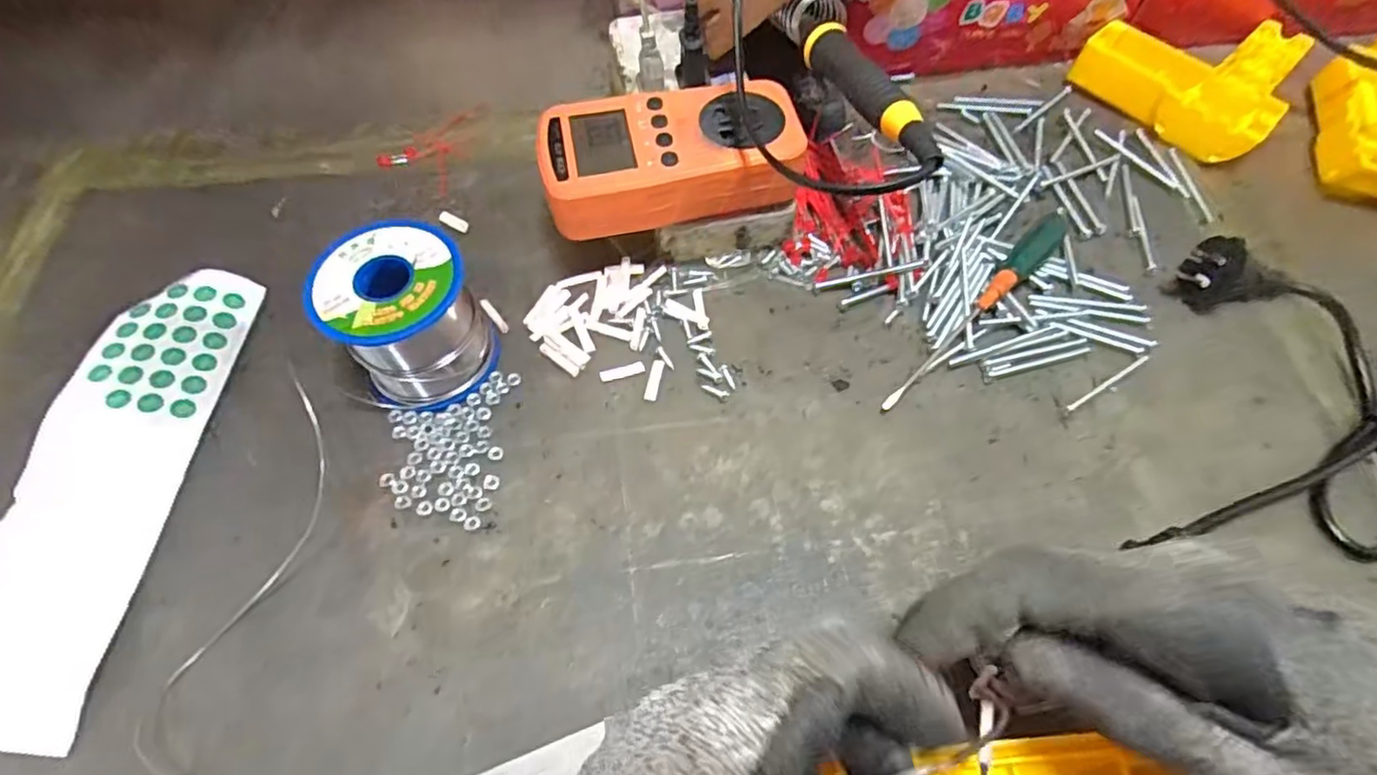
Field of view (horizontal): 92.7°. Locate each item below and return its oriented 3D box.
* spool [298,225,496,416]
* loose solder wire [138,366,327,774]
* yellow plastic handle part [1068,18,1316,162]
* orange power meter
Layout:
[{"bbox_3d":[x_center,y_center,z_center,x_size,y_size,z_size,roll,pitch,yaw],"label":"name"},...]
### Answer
[{"bbox_3d":[-0.131,-0.034,0.308,0.062,0.062,0.063,0,60,1],"label":"spool"},{"bbox_3d":[-0.186,0.079,0.276,0.042,0.011,0.181,-1,56,-5],"label":"loose solder wire"},{"bbox_3d":[0.333,-0.215,0.427,0.113,0.025,0.146,39,68,20],"label":"yellow plastic handle part"},{"bbox_3d":[-0.009,-0.117,0.331,0.126,0.030,0.061,-10,61,-5],"label":"orange power meter"}]

